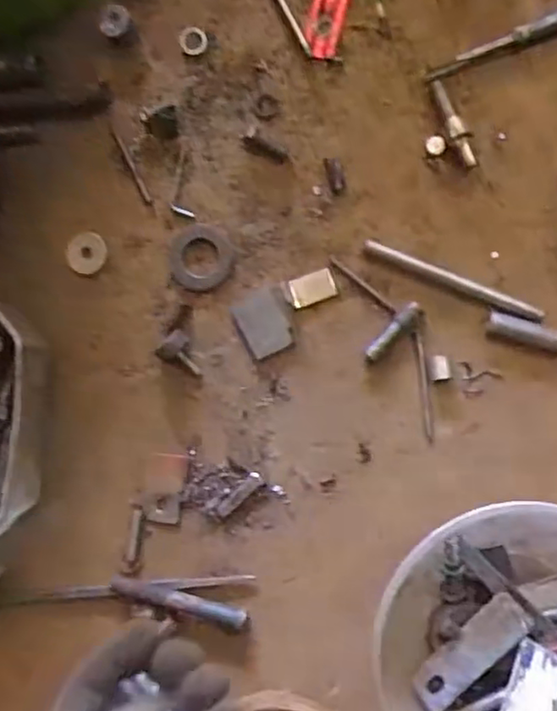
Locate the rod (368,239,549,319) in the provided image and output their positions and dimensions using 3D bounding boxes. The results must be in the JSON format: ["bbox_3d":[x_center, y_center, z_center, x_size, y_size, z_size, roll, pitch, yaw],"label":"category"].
[{"bbox_3d":[0.114,-0.049,0.432,0.121,0.009,0.010,25,95,7],"label":"rod"}]

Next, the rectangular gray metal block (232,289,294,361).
[{"bbox_3d":[-0.010,-0.021,0.455,0.034,0.004,0.041,-22,89,8],"label":"rectangular gray metal block"}]

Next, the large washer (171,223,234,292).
[{"bbox_3d":[-0.054,-0.069,0.459,0.044,0.004,0.045,0,92,8],"label":"large washer"}]

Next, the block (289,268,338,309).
[{"bbox_3d":[0.024,-0.046,0.453,0.031,0.009,0.021,-18,89,8],"label":"block"}]

